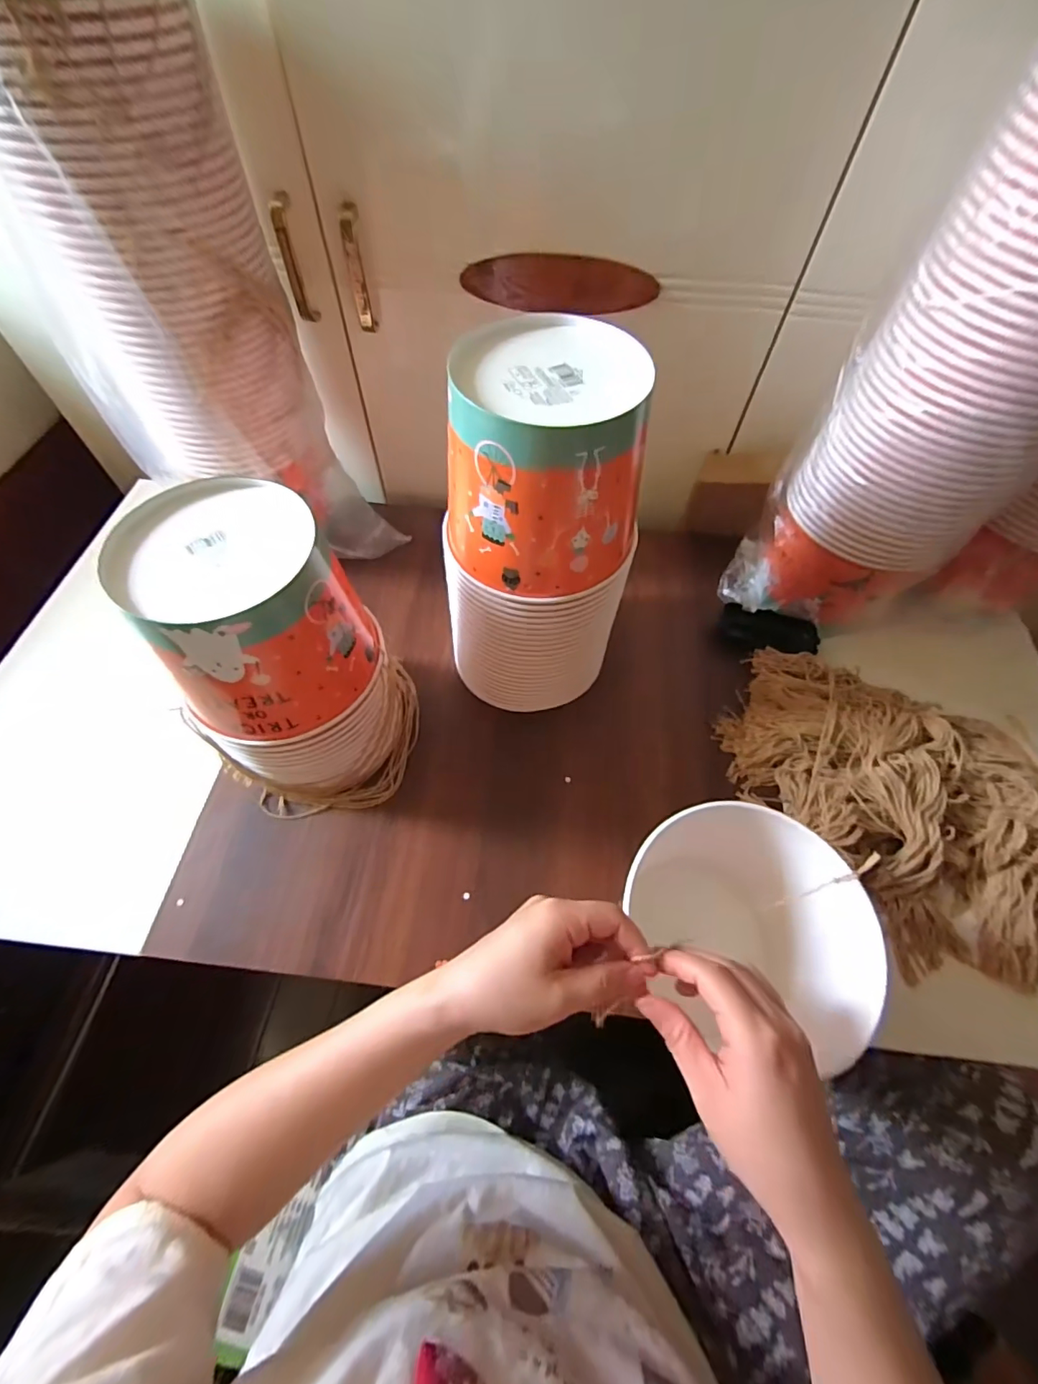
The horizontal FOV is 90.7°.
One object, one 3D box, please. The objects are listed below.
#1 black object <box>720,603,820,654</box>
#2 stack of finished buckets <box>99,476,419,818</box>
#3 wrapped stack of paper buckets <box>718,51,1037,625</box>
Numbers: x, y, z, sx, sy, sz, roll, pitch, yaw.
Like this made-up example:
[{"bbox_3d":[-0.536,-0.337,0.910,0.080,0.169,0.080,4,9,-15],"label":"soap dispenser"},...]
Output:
[{"bbox_3d":[0.288,-0.072,0.592,0.103,0.024,0.050,17,61,8],"label":"black object"},{"bbox_3d":[-0.184,-0.018,0.428,0.156,0.241,0.166,3,59,-1],"label":"stack of finished buckets"},{"bbox_3d":[0.344,-0.212,0.445,0.142,0.425,0.157,-6,60,-6],"label":"wrapped stack of paper buckets"}]

